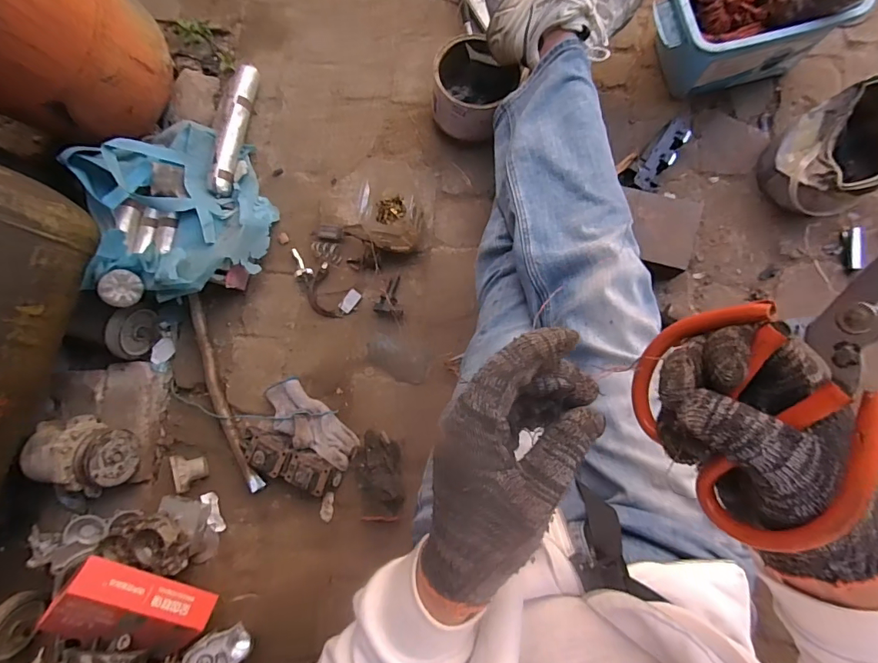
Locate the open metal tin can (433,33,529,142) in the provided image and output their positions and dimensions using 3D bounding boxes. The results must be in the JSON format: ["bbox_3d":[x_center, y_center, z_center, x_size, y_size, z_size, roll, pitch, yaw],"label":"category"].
[{"bbox_3d":[0.067,-0.416,0.809,0.148,0.109,0.132,12,85,9],"label":"open metal tin can"}]

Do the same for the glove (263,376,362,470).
[{"bbox_3d":[-0.244,0.177,0.867,0.205,0.030,0.093,43,90,10],"label":"glove"}]

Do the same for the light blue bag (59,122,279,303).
[{"bbox_3d":[-0.492,-0.233,0.876,0.300,0.165,0.344,-18,82,5],"label":"light blue bag"}]

